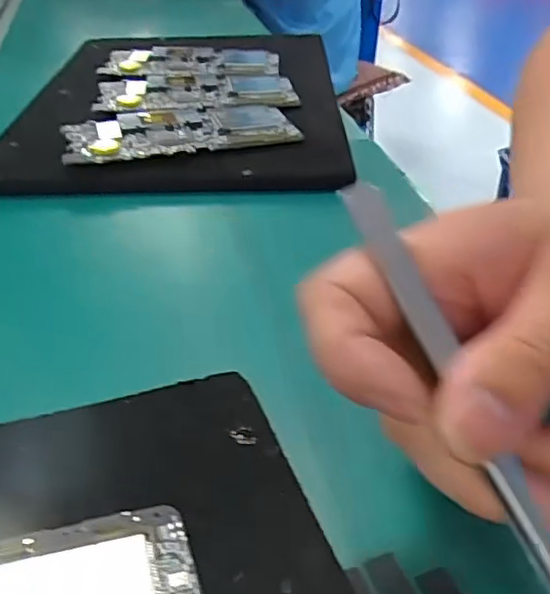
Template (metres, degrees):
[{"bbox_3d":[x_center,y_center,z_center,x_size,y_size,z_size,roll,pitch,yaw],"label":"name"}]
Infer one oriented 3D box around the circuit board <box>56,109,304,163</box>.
[{"bbox_3d":[-0.067,-0.121,0.434,0.158,0.006,0.079,-11,38,-11],"label":"circuit board"}]

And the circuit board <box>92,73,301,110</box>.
[{"bbox_3d":[-0.066,-0.176,0.510,0.157,0.006,0.098,-9,38,-9],"label":"circuit board"}]

